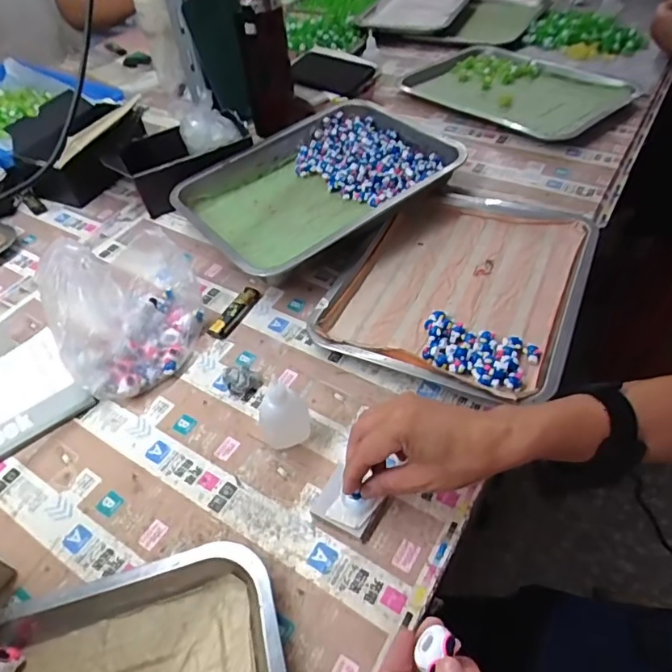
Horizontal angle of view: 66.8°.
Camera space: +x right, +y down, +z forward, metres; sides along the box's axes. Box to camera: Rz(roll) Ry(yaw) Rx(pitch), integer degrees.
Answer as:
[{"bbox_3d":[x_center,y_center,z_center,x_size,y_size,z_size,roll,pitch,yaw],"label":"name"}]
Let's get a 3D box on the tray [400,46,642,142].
[{"bbox_3d":[0.288,-0.402,0.829,0.313,0.029,0.231,28,57,26],"label":"tray"}]

